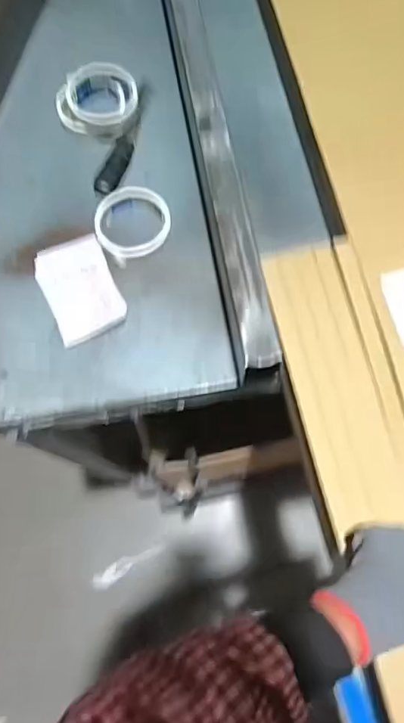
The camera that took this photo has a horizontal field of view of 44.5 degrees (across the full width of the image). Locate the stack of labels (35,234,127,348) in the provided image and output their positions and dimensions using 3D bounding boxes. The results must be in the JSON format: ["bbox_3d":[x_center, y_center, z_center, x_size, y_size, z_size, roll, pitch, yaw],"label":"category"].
[{"bbox_3d":[-0.151,-0.091,0.610,0.084,0.009,0.135,-23,72,-7],"label":"stack of labels"}]

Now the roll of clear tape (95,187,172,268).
[{"bbox_3d":[-0.087,-0.178,0.623,0.096,0.018,0.091,0,71,1],"label":"roll of clear tape"}]

